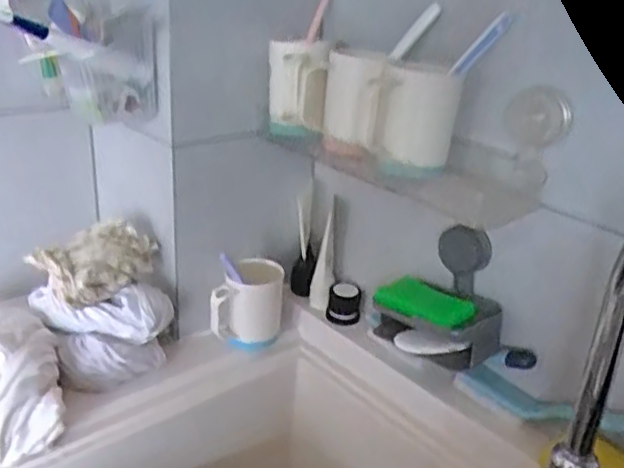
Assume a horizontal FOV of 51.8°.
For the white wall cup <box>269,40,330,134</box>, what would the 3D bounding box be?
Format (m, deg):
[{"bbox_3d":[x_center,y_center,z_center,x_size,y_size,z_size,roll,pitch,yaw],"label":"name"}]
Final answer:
[{"bbox_3d":[-0.016,-0.168,0.746,0.066,0.099,0.076,1,24,-6],"label":"white wall cup"}]

